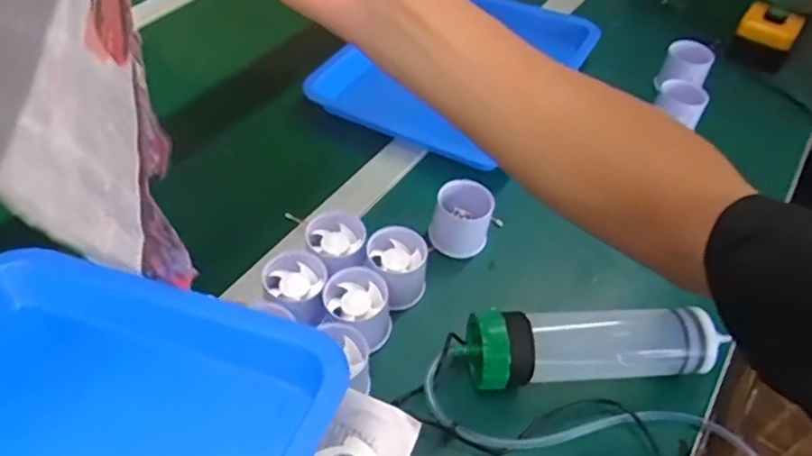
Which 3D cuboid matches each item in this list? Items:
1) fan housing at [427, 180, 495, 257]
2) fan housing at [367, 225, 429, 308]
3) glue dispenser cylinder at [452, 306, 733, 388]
[{"bbox_3d":[0.052,-0.006,0.603,0.053,0.066,0.047,16,48,11],"label":"fan housing"},{"bbox_3d":[-0.008,0.038,0.556,0.052,0.051,0.062,1,47,-3],"label":"fan housing"},{"bbox_3d":[0.148,0.092,0.517,0.213,0.059,0.062,-4,48,-8],"label":"glue dispenser cylinder"}]

